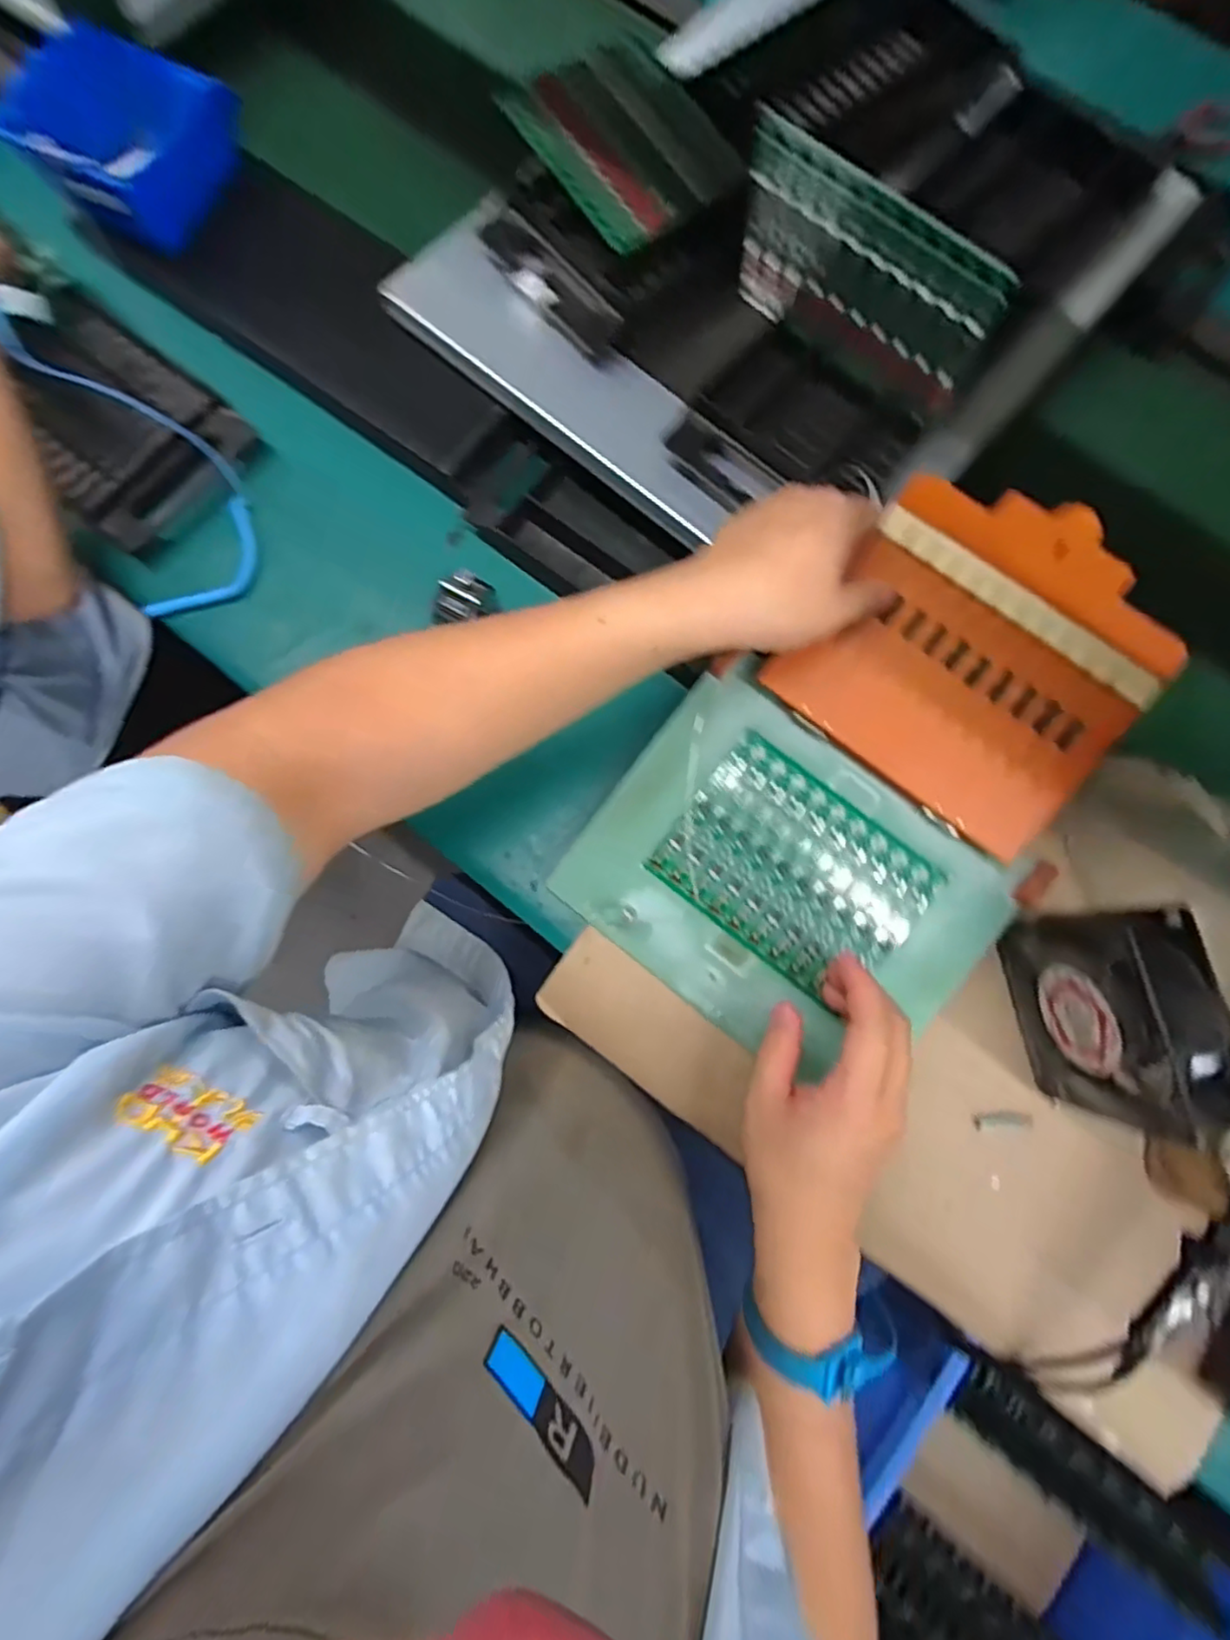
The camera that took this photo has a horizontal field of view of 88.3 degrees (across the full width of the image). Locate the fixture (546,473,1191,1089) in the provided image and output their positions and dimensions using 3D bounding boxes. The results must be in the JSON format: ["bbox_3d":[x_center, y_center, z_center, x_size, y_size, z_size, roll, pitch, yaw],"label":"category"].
[{"bbox_3d":[0.167,-0.025,0.418,0.252,0.032,0.371,38,98,6],"label":"fixture"}]

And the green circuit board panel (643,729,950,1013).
[{"bbox_3d":[0.123,0.035,0.432,0.164,0.006,0.118,38,92,6],"label":"green circuit board panel"}]

